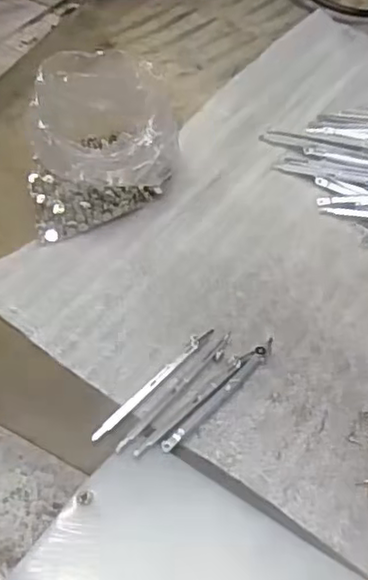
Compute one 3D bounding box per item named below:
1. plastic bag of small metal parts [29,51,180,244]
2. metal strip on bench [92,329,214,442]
[{"bbox_3d":[-0.056,-0.102,0.438,0.106,0.079,0.094,-15,54,-10],"label":"plastic bag of small metal parts"},{"bbox_3d":[-0.015,0.049,0.363,0.006,0.004,0.092,34,61,23],"label":"metal strip on bench"}]

